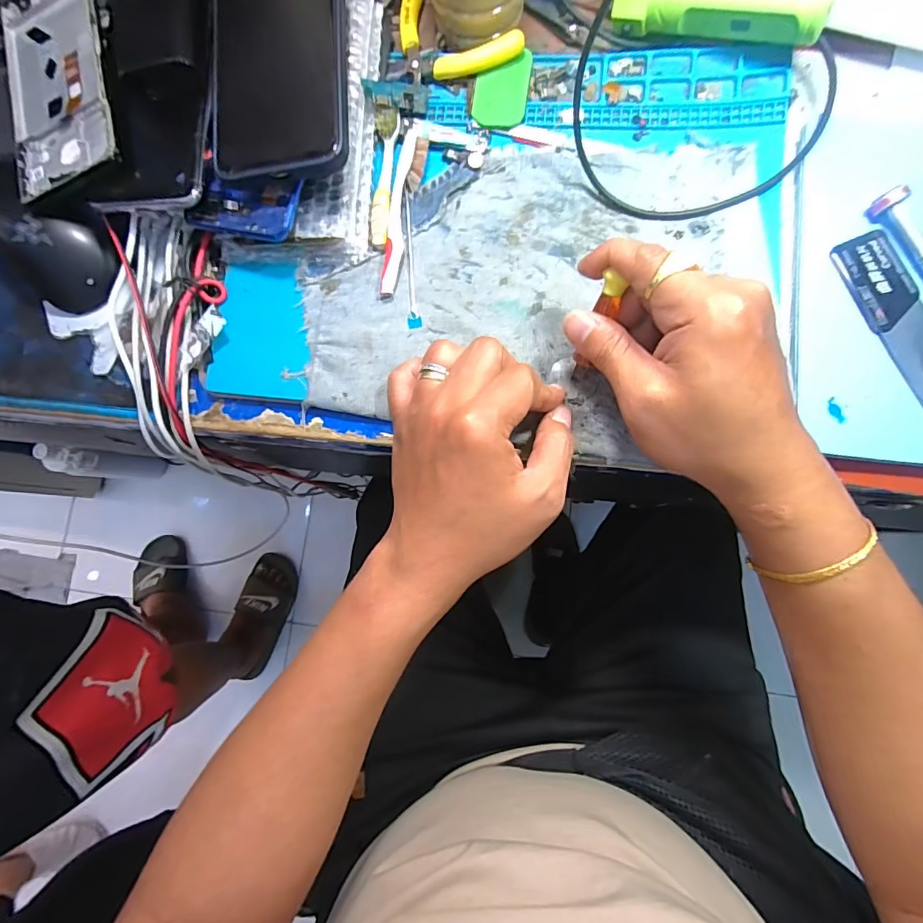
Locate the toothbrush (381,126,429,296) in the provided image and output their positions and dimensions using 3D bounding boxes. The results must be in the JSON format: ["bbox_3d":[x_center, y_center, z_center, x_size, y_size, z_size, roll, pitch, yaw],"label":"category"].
[{"bbox_3d":[-0.038,-0.161,0.295,0.017,0.007,0.109,10,90,6],"label":"toothbrush"}]

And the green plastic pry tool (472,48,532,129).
[{"bbox_3d":[0.027,-0.245,0.306,0.036,0.005,0.051,7,82,6],"label":"green plastic pry tool"}]

